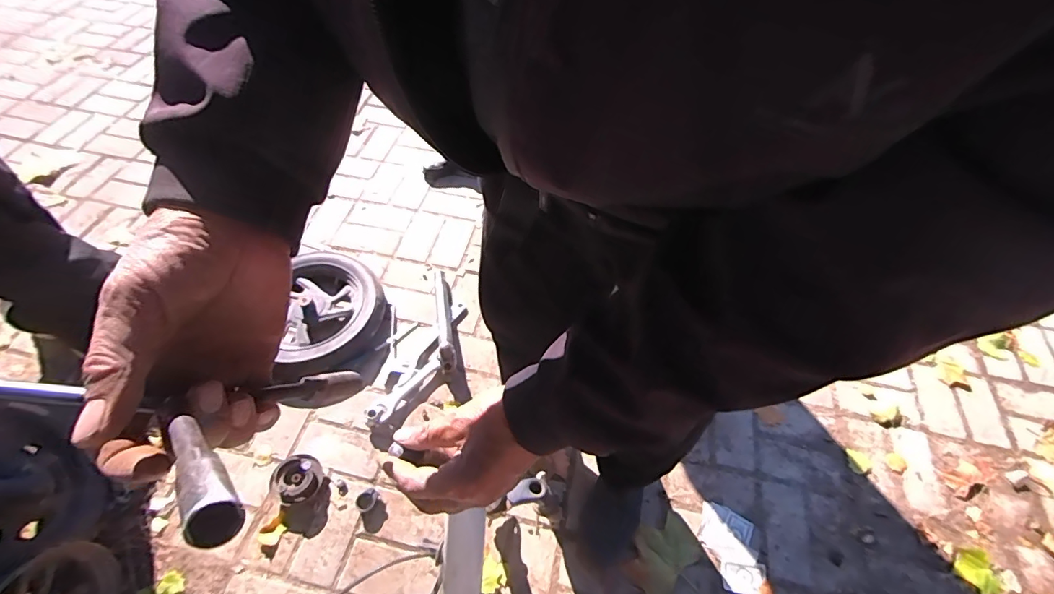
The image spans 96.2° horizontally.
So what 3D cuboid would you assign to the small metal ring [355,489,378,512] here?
[{"bbox_3d":[-0.329,0.416,0.970,0.036,0.021,0.045,27,54,16],"label":"small metal ring"}]

